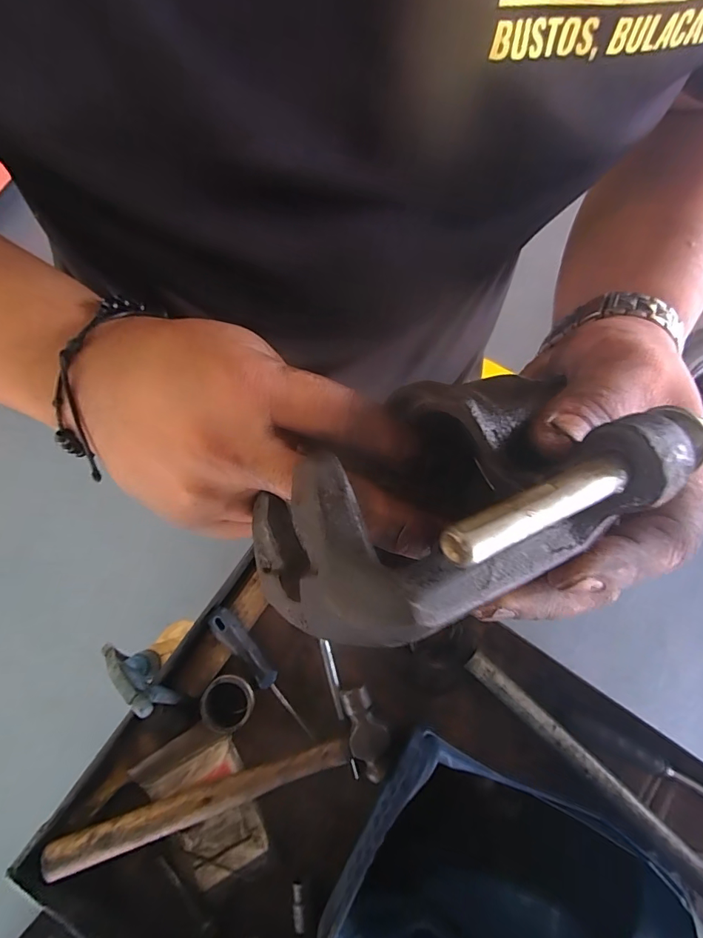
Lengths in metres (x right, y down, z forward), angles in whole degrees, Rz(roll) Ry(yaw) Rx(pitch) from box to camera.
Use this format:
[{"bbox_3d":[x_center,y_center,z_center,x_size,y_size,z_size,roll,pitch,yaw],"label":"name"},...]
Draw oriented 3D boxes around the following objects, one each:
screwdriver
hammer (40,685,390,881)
[{"bbox_3d":[-0.097,0.211,0.471,0.027,0.023,0.151,-38,81,-8],"label":"screwdriver"},{"bbox_3d":[-0.123,0.323,0.442,0.331,0.027,0.079,-23,79,-5],"label":"hammer"}]

